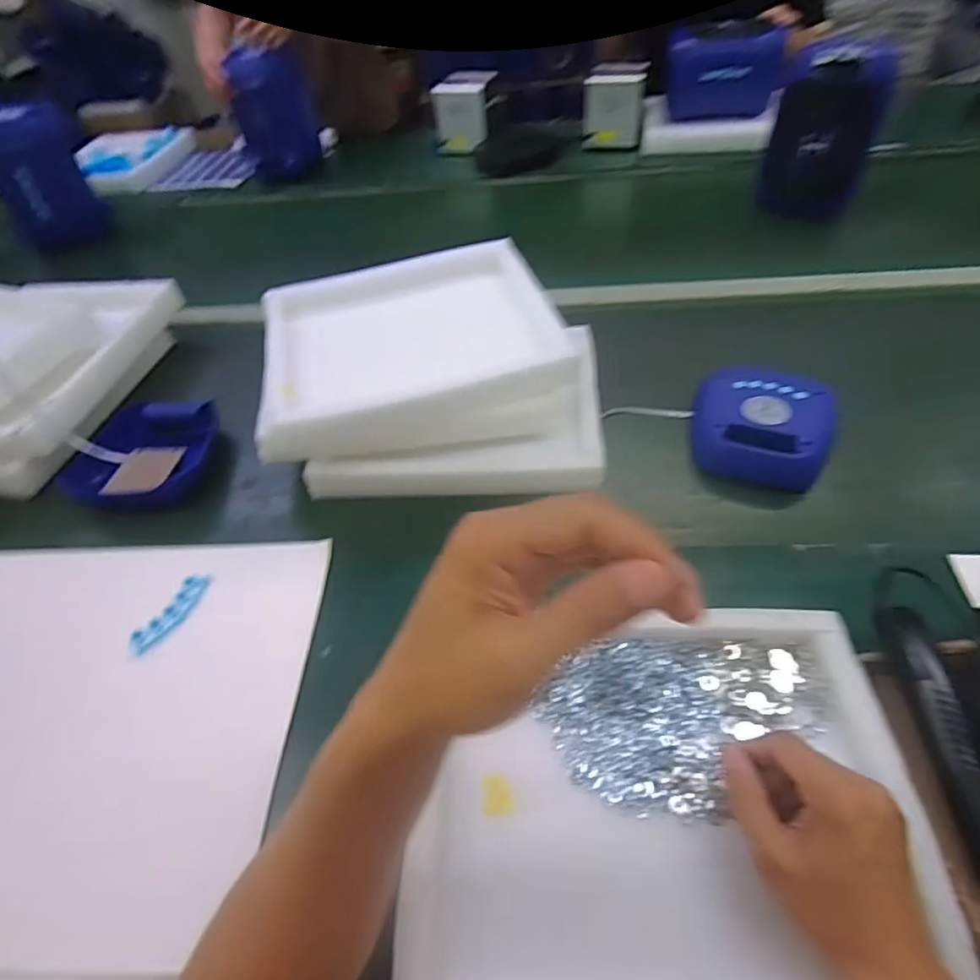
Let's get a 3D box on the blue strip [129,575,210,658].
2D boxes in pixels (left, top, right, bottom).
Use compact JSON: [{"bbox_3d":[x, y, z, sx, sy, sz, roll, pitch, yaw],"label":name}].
[{"bbox_3d":[-0.335,0.128,0.607,0.019,0.022,0.096,17,53,21],"label":"blue strip"}]

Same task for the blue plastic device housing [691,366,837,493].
[{"bbox_3d":[0.331,-0.083,0.710,0.154,0.041,0.179,14,52,18],"label":"blue plastic device housing"}]

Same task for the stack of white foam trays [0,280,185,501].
[{"bbox_3d":[-0.699,-0.166,0.820,0.347,0.120,0.447,5,49,11],"label":"stack of white foam trays"}]

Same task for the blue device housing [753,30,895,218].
[{"bbox_3d":[0.597,-0.641,1.038,0.172,0.264,0.114,17,53,21],"label":"blue device housing"}]

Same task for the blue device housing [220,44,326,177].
[{"bbox_3d":[-0.502,-0.871,1.362,0.181,0.260,0.108,-8,48,0],"label":"blue device housing"}]

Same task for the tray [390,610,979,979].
[{"bbox_3d":[0.122,0.230,0.432,0.342,0.034,0.294,-1,49,6],"label":"tray"}]

